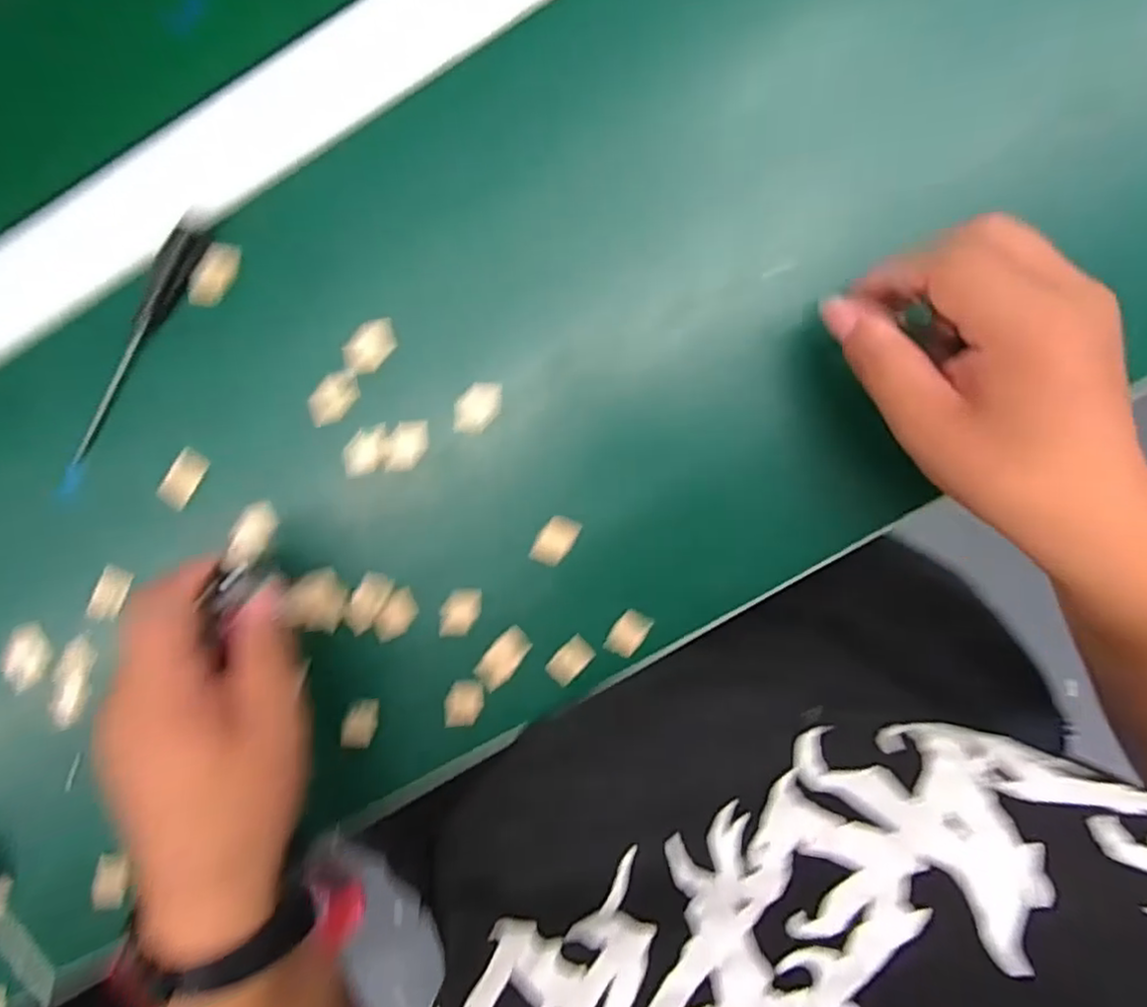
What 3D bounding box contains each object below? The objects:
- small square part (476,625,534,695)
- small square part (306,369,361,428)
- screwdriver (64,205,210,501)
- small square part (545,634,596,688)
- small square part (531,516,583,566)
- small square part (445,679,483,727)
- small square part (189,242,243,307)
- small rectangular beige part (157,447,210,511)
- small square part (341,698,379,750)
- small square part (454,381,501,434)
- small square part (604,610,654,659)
[{"bbox_3d":[-0.037,0.082,0.358,0.018,0.004,0.036,40,97,-5],"label":"small square part"},{"bbox_3d":[-0.119,-0.053,0.337,0.016,0.008,0.031,38,97,-5],"label":"small square part"},{"bbox_3d":[-0.214,-0.068,0.327,0.013,0.015,0.157,32,98,-4],"label":"screwdriver"},{"bbox_3d":[-0.001,0.083,0.358,0.026,0.004,0.016,-44,96,6],"label":"small square part"},{"bbox_3d":[-0.009,0.019,0.349,0.017,0.005,0.026,29,98,-4],"label":"small square part"},{"bbox_3d":[-0.058,0.106,0.362,0.019,0.004,0.025,1,99,0],"label":"small square part"},{"bbox_3d":[-0.173,-0.110,0.329,0.013,0.009,0.033,29,98,-4],"label":"small square part"},{"bbox_3d":[-0.198,-0.012,0.347,0.015,0.005,0.031,37,97,-5],"label":"small rectangular beige part"},{"bbox_3d":[-0.115,0.119,0.366,0.016,0.006,0.028,14,99,-1],"label":"small square part"},{"bbox_3d":[-0.048,-0.048,0.341,0.021,0.007,0.026,8,99,-1],"label":"small square part"},{"bbox_3d":[0.029,0.068,0.361,0.018,0.009,0.025,29,98,-4],"label":"small square part"}]

